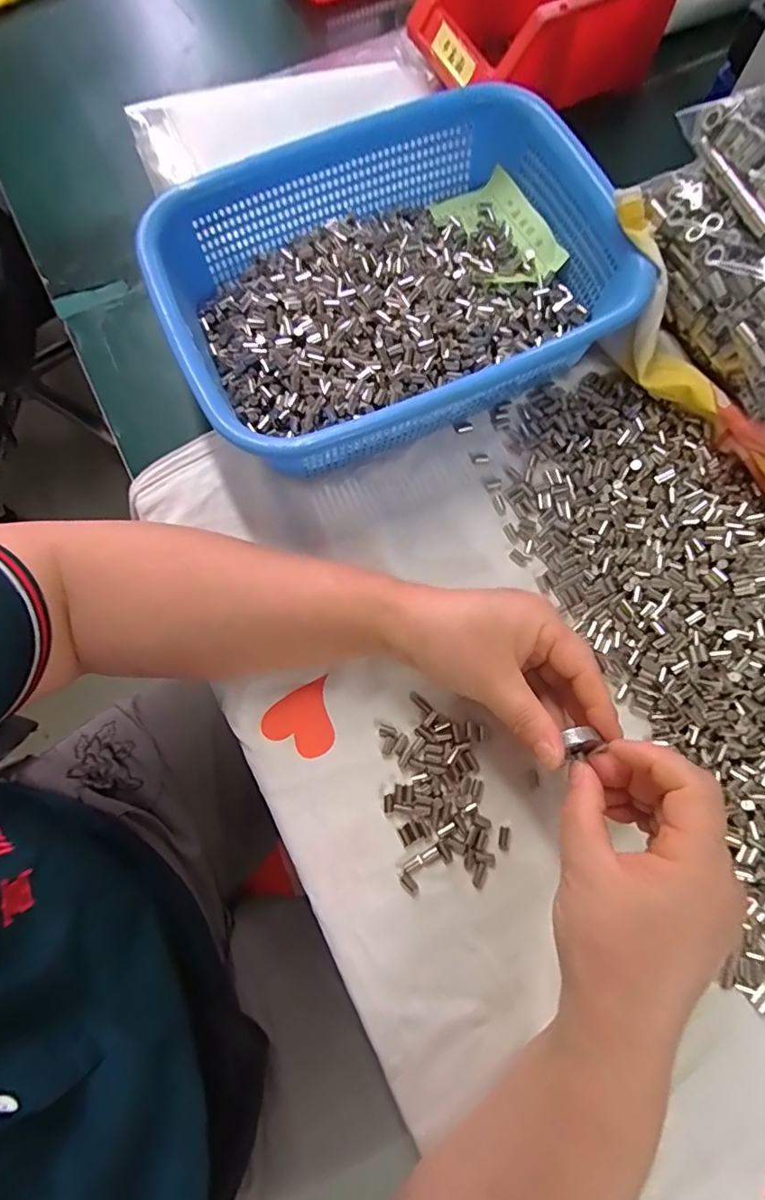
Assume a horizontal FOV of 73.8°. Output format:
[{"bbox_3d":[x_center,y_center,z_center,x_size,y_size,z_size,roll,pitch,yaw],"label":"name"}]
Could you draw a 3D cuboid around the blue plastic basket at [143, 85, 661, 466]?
[{"bbox_3d":[0.009,-0.201,0.338,0.273,0.073,0.204,-24,77,-5],"label":"blue plastic basket"}]

